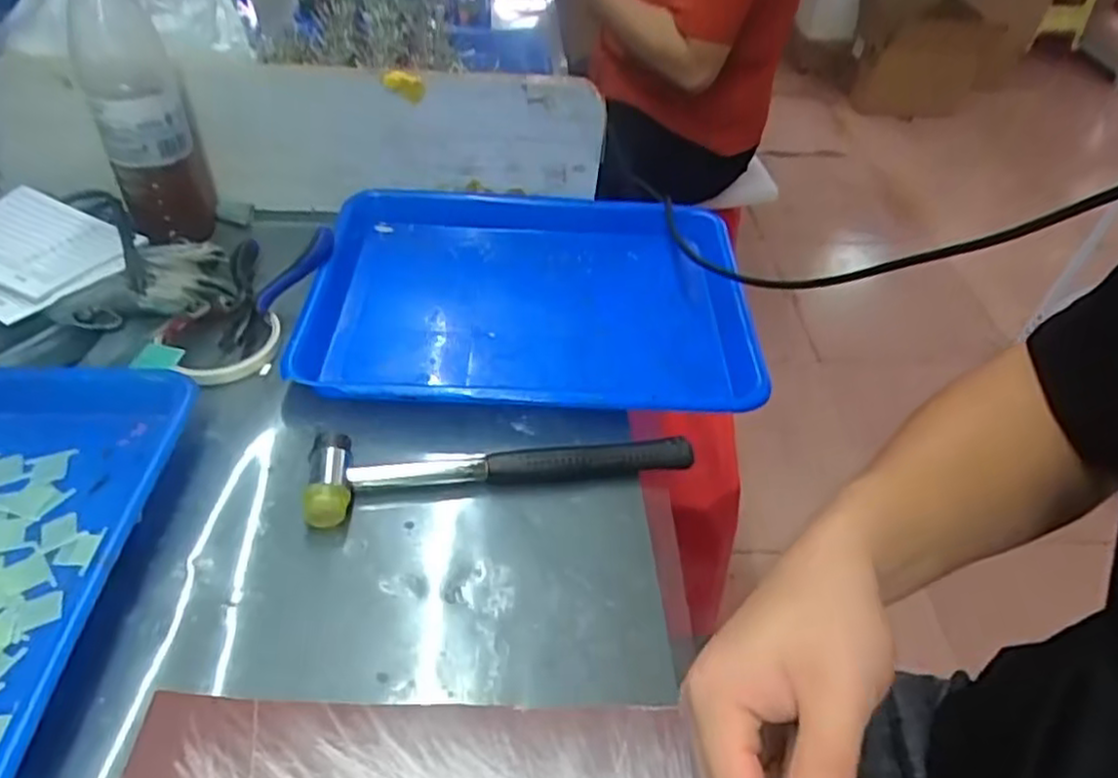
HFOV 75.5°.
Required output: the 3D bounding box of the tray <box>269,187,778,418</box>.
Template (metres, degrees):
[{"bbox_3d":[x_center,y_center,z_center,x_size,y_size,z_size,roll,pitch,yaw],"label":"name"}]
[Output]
[{"bbox_3d":[-0.021,-0.073,0.572,0.335,0.044,0.248,3,45,-3],"label":"tray"}]

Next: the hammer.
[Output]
[{"bbox_3d":[-0.035,0.047,0.460,0.236,0.022,0.052,-5,46,-11],"label":"hammer"}]

